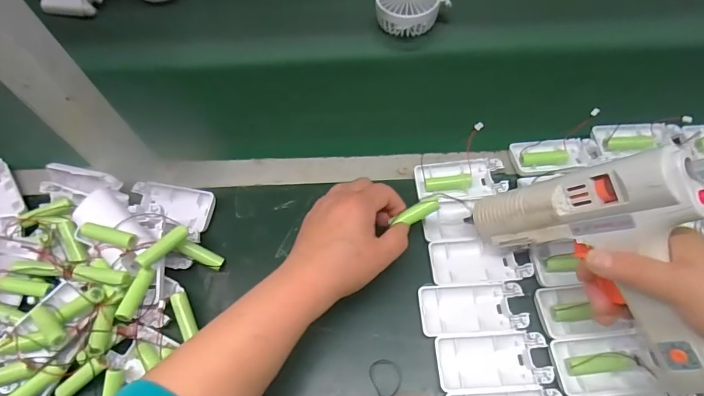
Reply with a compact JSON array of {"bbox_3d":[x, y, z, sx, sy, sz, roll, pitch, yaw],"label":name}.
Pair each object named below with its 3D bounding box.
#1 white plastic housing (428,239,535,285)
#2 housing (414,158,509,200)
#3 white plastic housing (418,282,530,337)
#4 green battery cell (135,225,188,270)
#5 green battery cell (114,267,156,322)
[{"bbox_3d":[0.123,0.061,0.397,0.092,0.011,0.045,-5,61,1],"label":"white plastic housing"},{"bbox_3d":[0.116,-0.021,0.438,0.093,0.016,0.043,-4,61,1],"label":"housing"},{"bbox_3d":[0.110,0.102,0.374,0.093,0.012,0.045,-5,61,1],"label":"white plastic housing"},{"bbox_3d":[-0.176,0.045,0.377,0.012,0.013,0.050,29,52,20],"label":"green battery cell"},{"bbox_3d":[-0.196,0.085,0.366,0.013,0.014,0.050,8,62,8],"label":"green battery cell"}]

